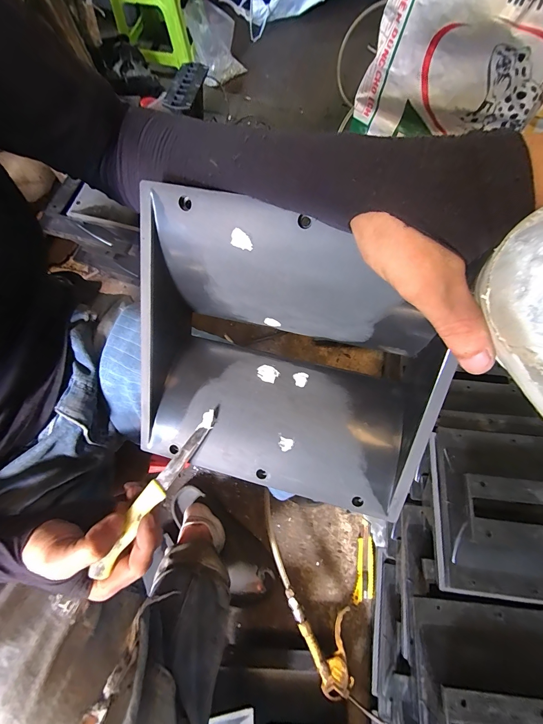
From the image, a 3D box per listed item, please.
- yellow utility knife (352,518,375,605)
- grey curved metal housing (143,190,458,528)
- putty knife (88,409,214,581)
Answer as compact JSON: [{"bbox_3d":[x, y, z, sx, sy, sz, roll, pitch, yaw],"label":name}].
[{"bbox_3d":[0.196,0.417,0.636,0.034,0.025,0.149,11,72,6],"label":"yellow utility knife"},{"bbox_3d":[0.000,0.007,0.240,0.276,0.134,0.173,16,73,8],"label":"grey curved metal housing"},{"bbox_3d":[-0.096,0.107,0.260,0.015,0.011,0.152,33,79,12],"label":"putty knife"}]

